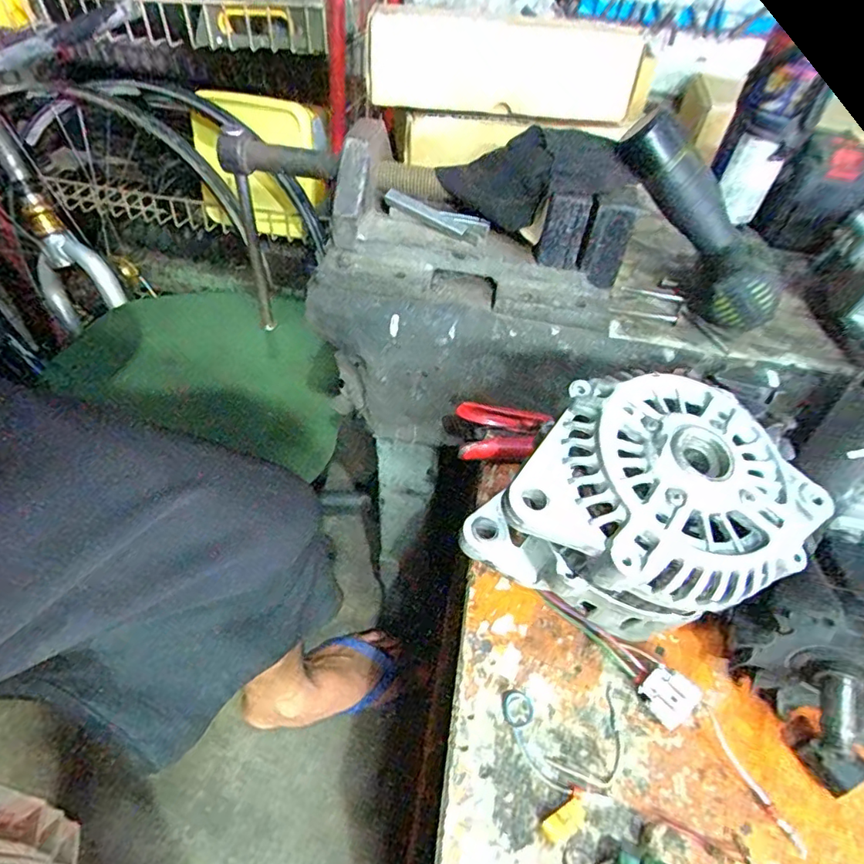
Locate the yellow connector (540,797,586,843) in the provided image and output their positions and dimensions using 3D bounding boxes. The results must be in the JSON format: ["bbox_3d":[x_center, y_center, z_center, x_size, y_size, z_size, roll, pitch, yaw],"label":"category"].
[{"bbox_3d":[0.067,0.197,0.272,0.023,0.009,0.012,-19,52,-22],"label":"yellow connector"}]

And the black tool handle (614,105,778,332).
[{"bbox_3d":[0.219,-0.172,0.437,0.061,0.061,0.189,-37,98,-33],"label":"black tool handle"}]

